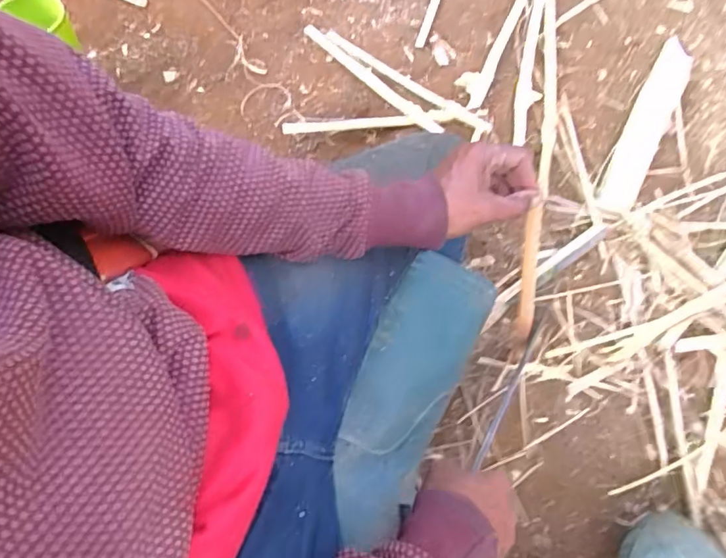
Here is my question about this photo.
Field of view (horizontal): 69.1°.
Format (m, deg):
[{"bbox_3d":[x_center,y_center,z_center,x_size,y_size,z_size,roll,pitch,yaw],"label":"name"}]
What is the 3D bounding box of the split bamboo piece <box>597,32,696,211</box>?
[{"bbox_3d":[0.354,-0.189,0.660,0.046,0.015,0.249,27,77,7],"label":"split bamboo piece"}]

